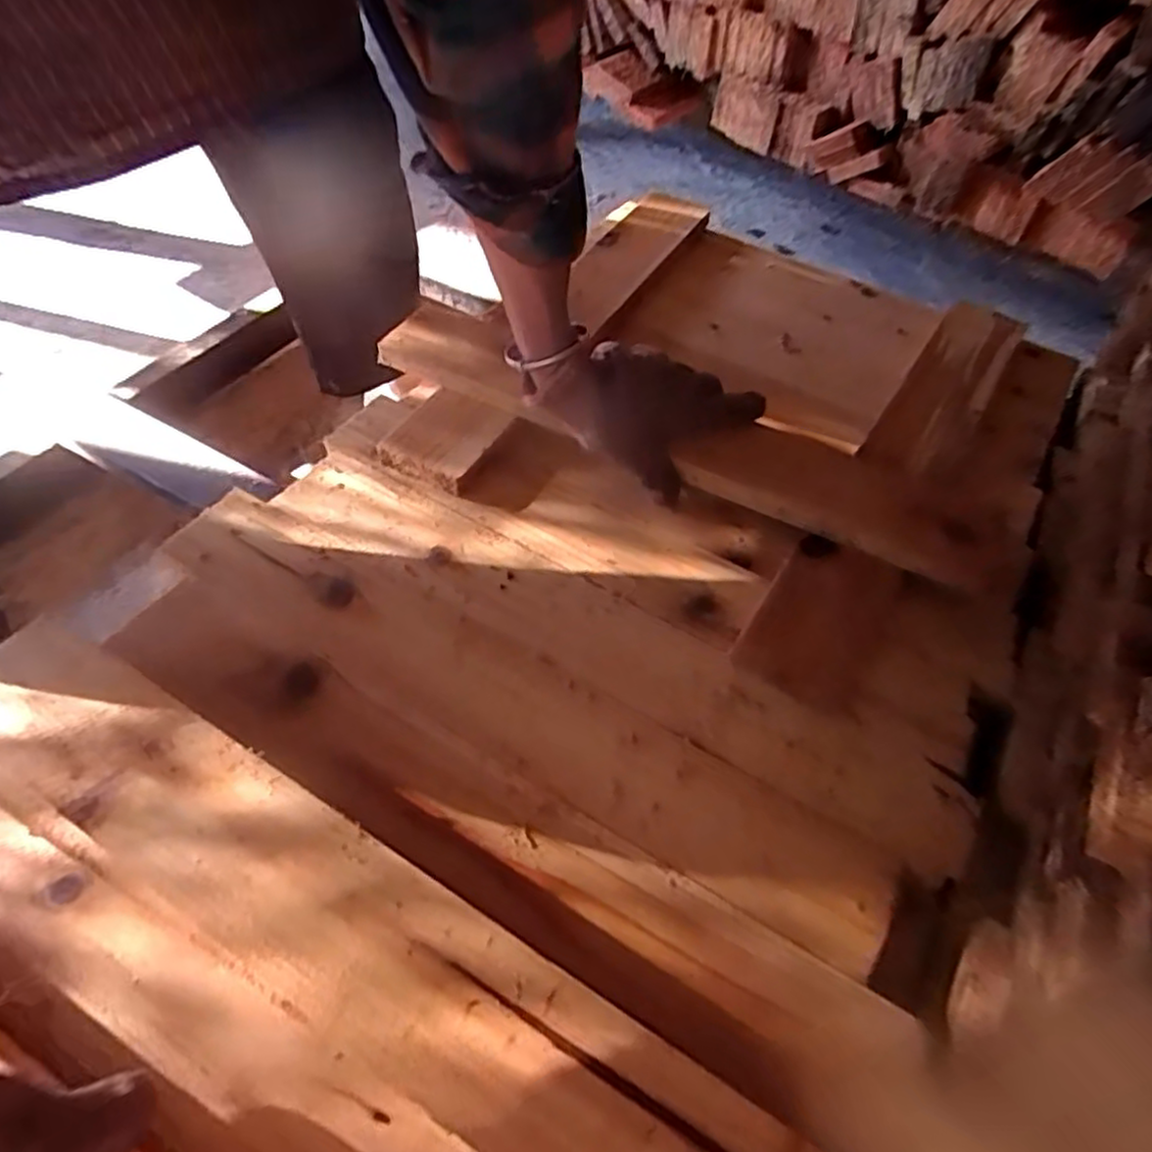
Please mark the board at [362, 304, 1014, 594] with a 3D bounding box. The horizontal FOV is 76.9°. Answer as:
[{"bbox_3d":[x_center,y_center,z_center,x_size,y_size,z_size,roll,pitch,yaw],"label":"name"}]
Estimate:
[{"bbox_3d":[0.079,-0.114,0.559,0.489,0.029,0.101,24,53,13],"label":"board"}]

